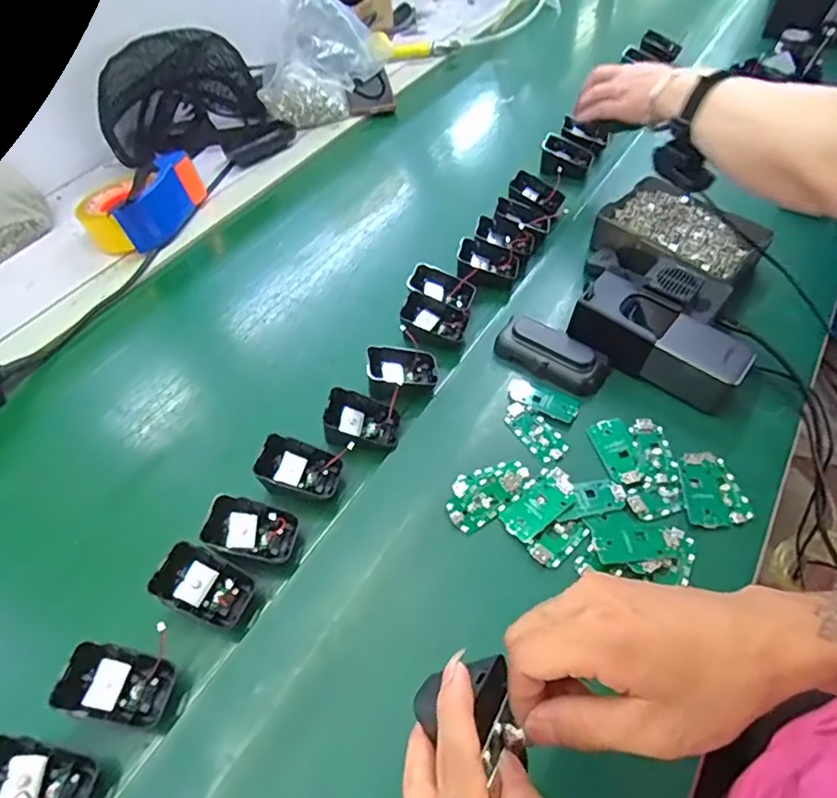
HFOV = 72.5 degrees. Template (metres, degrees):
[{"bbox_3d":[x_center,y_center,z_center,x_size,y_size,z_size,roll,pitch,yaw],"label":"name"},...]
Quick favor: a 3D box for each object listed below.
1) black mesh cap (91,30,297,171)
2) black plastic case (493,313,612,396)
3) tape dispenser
[{"bbox_3d":[-0.321,-0.449,0.845,0.249,0.138,0.180,-4,51,1],"label":"black mesh cap"},{"bbox_3d":[0.128,-0.046,0.553,0.106,0.029,0.049,29,59,24],"label":"black plastic case"},{"bbox_3d":[-0.352,-0.250,0.728,0.098,0.066,0.148,18,55,18],"label":"tape dispenser"}]

